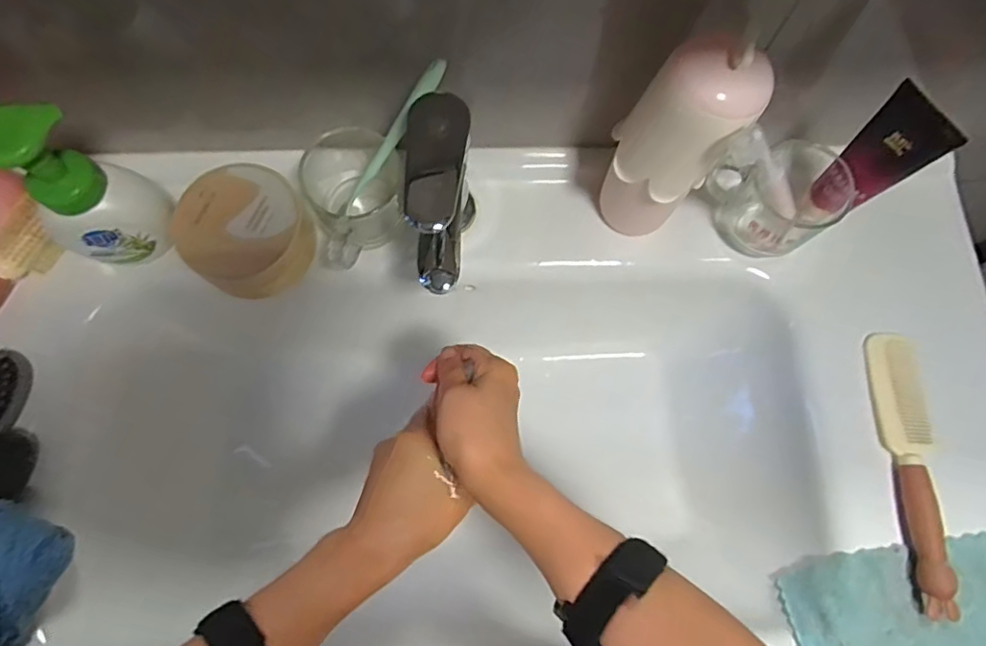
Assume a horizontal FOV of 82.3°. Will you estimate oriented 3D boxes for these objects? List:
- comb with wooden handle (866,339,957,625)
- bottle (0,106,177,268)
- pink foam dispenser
[{"bbox_3d":[0.353,0.117,0.465,0.040,0.018,0.222,0,73,-2],"label":"comb with wooden handle"},{"bbox_3d":[-0.305,-0.094,0.424,0.059,0.154,0.077,33,75,8],"label":"bottle"},{"bbox_3d":[0.130,-0.128,0.439,0.081,0.206,0.066,33,75,8],"label":"pink foam dispenser"}]

